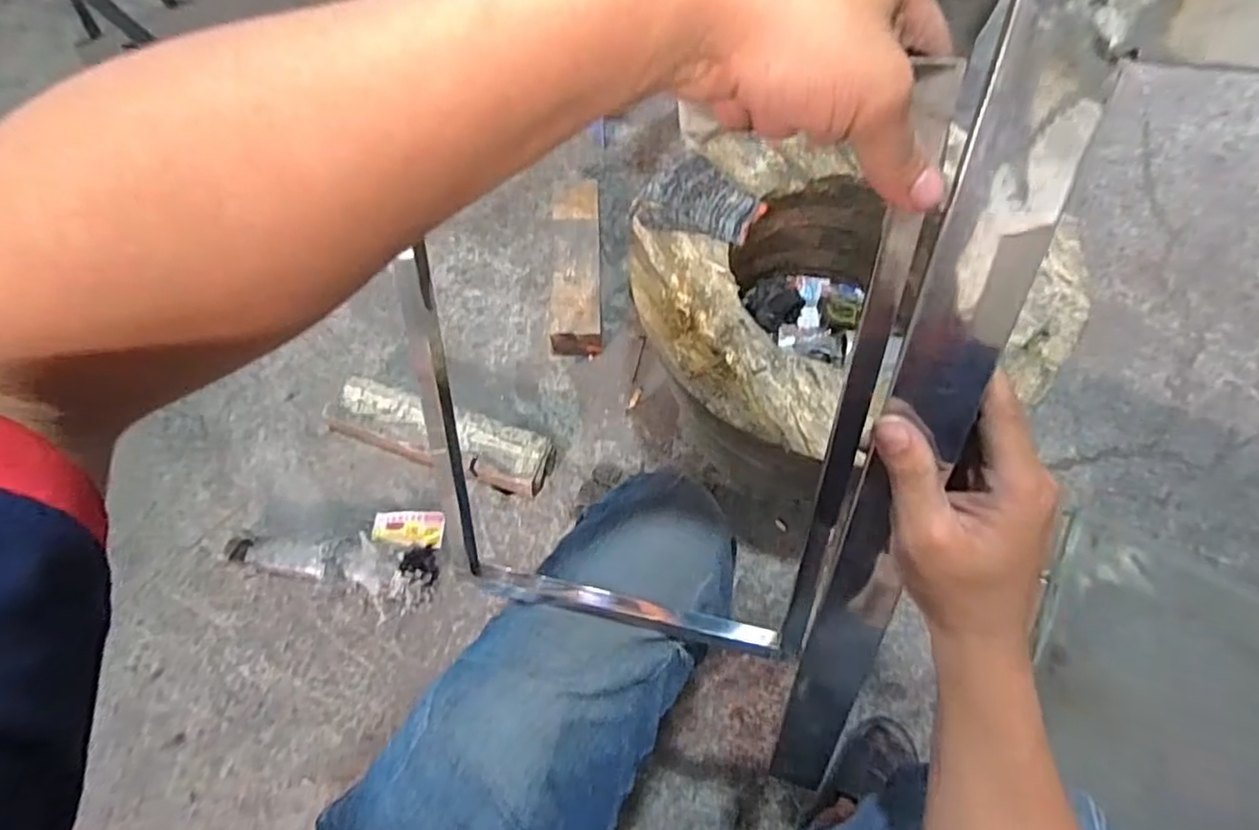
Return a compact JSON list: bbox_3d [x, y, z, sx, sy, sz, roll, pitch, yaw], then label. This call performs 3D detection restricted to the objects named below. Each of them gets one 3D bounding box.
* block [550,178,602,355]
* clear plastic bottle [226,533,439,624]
[{"bbox_3d":[-0.100,-0.288,1.210,0.097,0.086,0.368,-1,65,2],"label":"block"},{"bbox_3d":[-0.479,0.234,0.992,0.340,0.061,0.116,11,68,6],"label":"clear plastic bottle"}]

